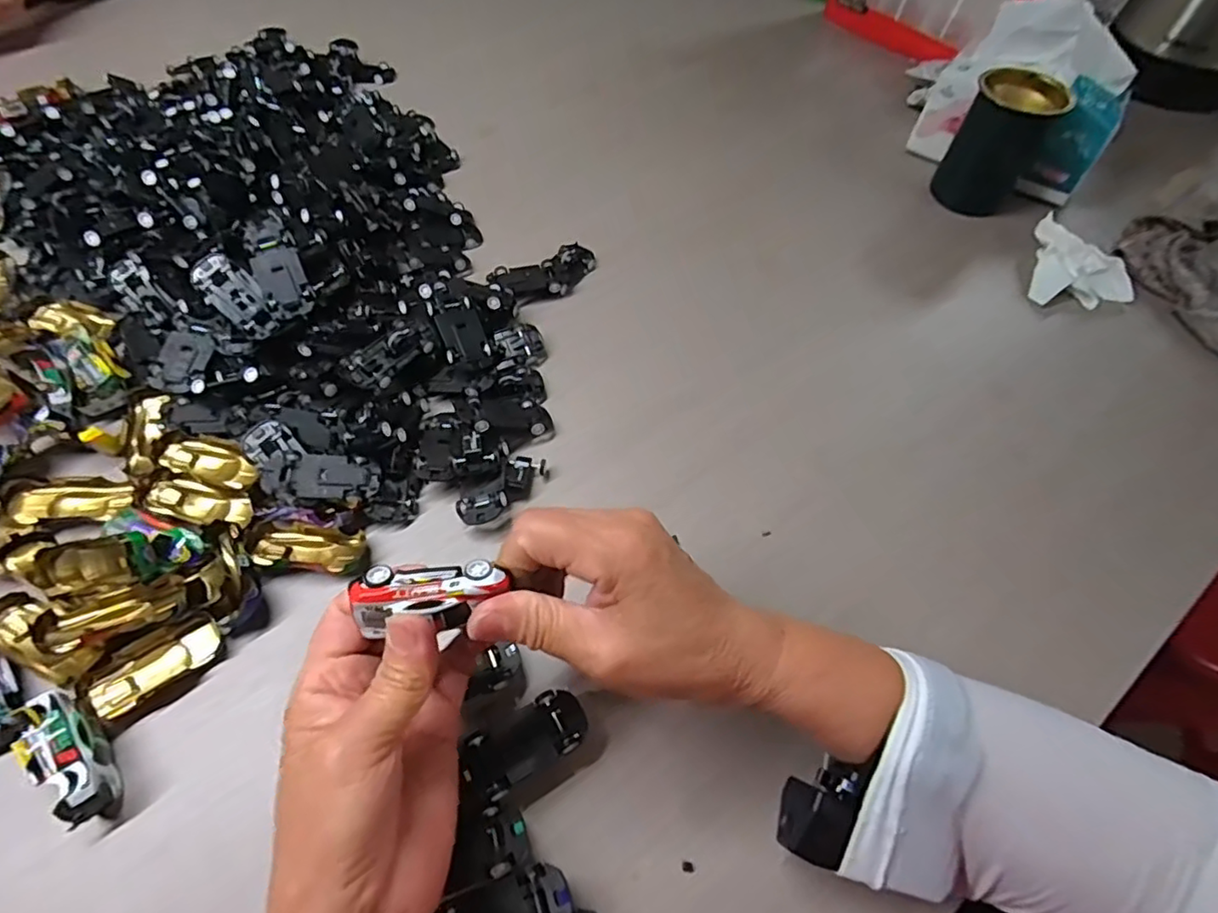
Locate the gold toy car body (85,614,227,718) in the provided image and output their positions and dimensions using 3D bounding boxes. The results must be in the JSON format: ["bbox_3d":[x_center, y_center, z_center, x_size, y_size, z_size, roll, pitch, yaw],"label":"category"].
[{"bbox_3d":[-0.240,0.113,0.325,0.032,0.012,0.062,41,64,21],"label":"gold toy car body"}]

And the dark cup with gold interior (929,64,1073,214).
[{"bbox_3d":[0.357,-0.290,0.560,0.074,0.098,0.073,1,58,-2],"label":"dark cup with gold interior"}]

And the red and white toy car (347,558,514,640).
[{"bbox_3d":[-0.072,0.058,0.247,0.058,0.020,0.025,-5,58,-8],"label":"red and white toy car"}]

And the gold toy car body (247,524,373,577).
[{"bbox_3d":[-0.178,0.056,0.362,0.066,0.016,0.029,4,58,-1],"label":"gold toy car body"}]

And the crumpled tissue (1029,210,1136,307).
[{"bbox_3d":[0.413,-0.163,0.525,0.083,0.028,0.085,16,58,7],"label":"crumpled tissue"}]

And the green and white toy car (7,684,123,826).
[{"bbox_3d":[-0.258,0.144,0.293,0.024,0.031,0.062,-38,67,-23],"label":"green and white toy car"}]

